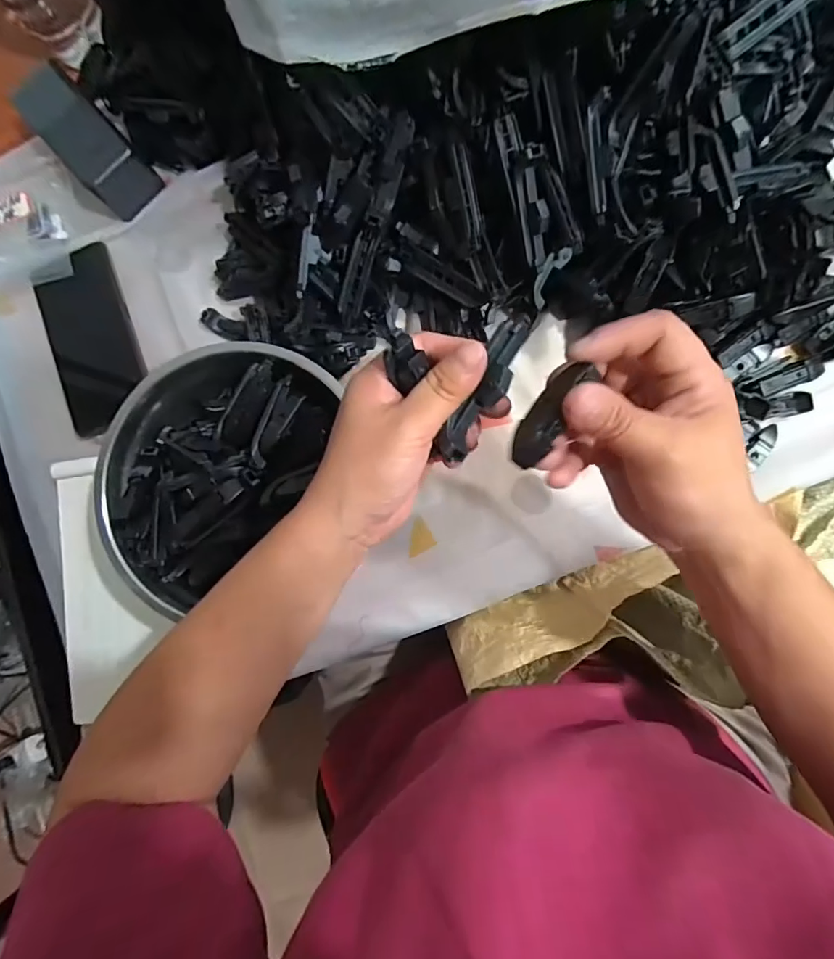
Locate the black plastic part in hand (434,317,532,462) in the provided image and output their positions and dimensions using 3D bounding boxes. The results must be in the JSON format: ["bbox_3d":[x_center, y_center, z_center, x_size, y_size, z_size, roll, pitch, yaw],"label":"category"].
[{"bbox_3d":[0.033,-0.042,0.231,0.017,0.009,0.073,31,97,7],"label":"black plastic part in hand"}]

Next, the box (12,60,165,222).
[{"bbox_3d":[-0.294,-0.301,0.419,0.052,0.048,0.129,-41,81,2],"label":"box"}]

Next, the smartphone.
[{"bbox_3d":[-0.295,-0.127,0.432,0.076,0.012,0.160,-21,82,5],"label":"smartphone"}]

